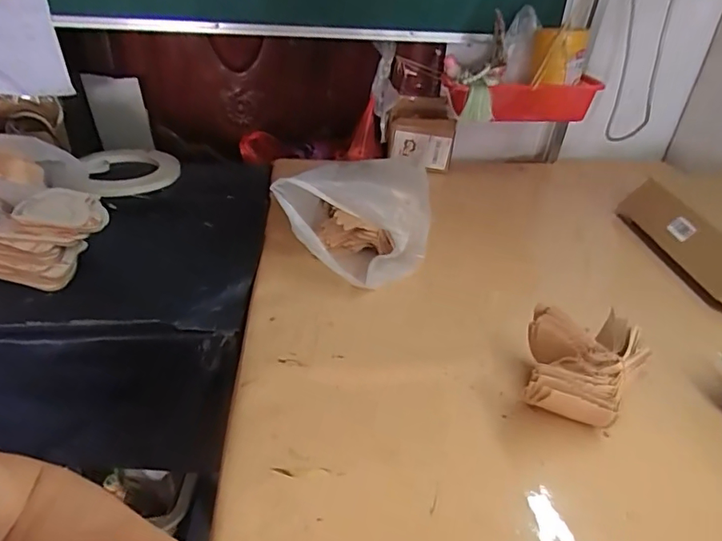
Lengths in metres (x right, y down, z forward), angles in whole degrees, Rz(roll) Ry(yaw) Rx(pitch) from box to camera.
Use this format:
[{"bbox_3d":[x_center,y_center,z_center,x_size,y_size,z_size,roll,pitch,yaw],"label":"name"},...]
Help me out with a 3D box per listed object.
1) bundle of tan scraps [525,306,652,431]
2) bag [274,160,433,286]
[{"bbox_3d":[0.262,0.116,0.598,0.125,0.086,0.160,12,34,13],"label":"bundle of tan scraps"},{"bbox_3d":[-0.003,-0.110,0.854,0.230,0.148,0.323,6,33,4],"label":"bag"}]

